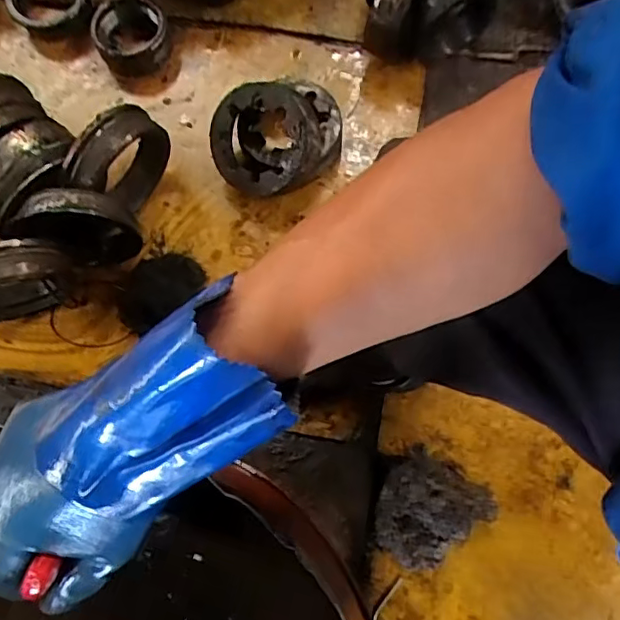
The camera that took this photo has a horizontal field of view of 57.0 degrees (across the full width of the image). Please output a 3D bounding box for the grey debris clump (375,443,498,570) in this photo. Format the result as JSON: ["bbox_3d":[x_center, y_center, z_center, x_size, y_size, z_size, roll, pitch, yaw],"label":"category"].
[{"bbox_3d":[0.157,0.273,0.783,0.144,0.070,0.154,41,79,11],"label":"grey debris clump"}]

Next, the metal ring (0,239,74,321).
[{"bbox_3d":[-0.432,-0.039,0.823,0.176,0.191,0.070,-18,75,-4],"label":"metal ring"}]

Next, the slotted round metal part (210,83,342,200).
[{"bbox_3d":[-0.043,-0.277,0.908,0.218,0.137,0.153,-36,77,-9],"label":"slotted round metal part"}]

